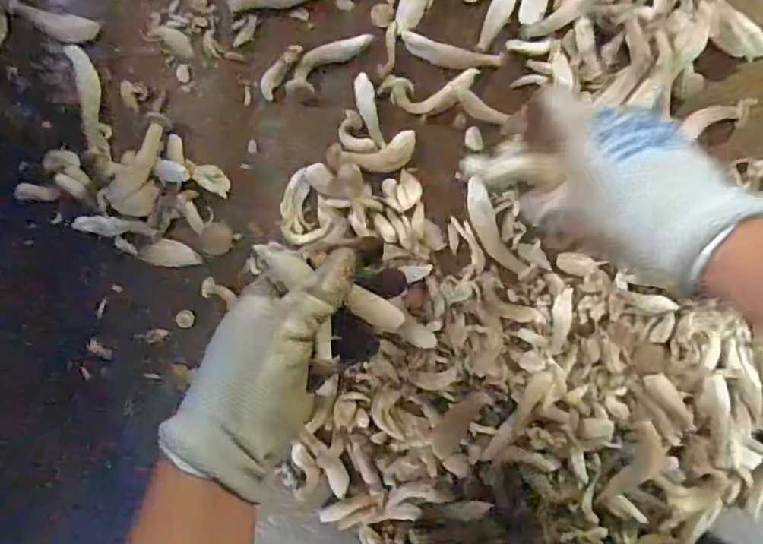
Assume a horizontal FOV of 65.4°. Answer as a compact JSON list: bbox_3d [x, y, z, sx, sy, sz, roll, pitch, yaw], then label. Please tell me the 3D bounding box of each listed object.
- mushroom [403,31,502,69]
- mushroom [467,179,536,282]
[{"bbox_3d":[0.050,-0.158,0.433,0.071,0.008,0.015,17,91,5],"label":"mushroom"},{"bbox_3d":[0.081,-0.029,0.429,0.021,0.010,0.079,-28,87,4],"label":"mushroom"}]

